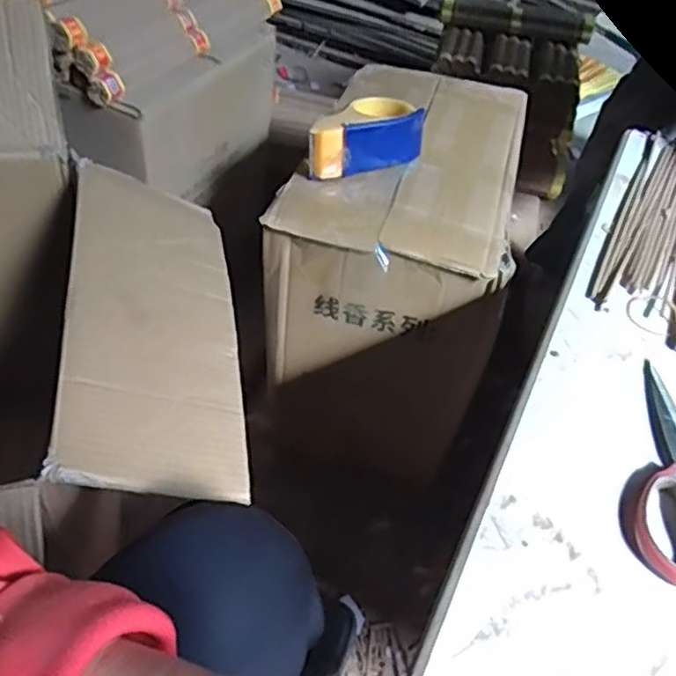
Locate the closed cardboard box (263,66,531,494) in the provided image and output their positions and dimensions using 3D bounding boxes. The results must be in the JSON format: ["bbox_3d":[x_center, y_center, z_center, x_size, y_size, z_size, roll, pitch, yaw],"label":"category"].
[{"bbox_3d":[0.089,-0.106,0.976,0.271,0.364,0.433,16,47,8],"label":"closed cardboard box"}]

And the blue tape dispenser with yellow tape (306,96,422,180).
[{"bbox_3d":[0.028,-0.244,0.807,0.155,0.057,0.082,-19,52,-23],"label":"blue tape dispenser with yellow tape"}]

